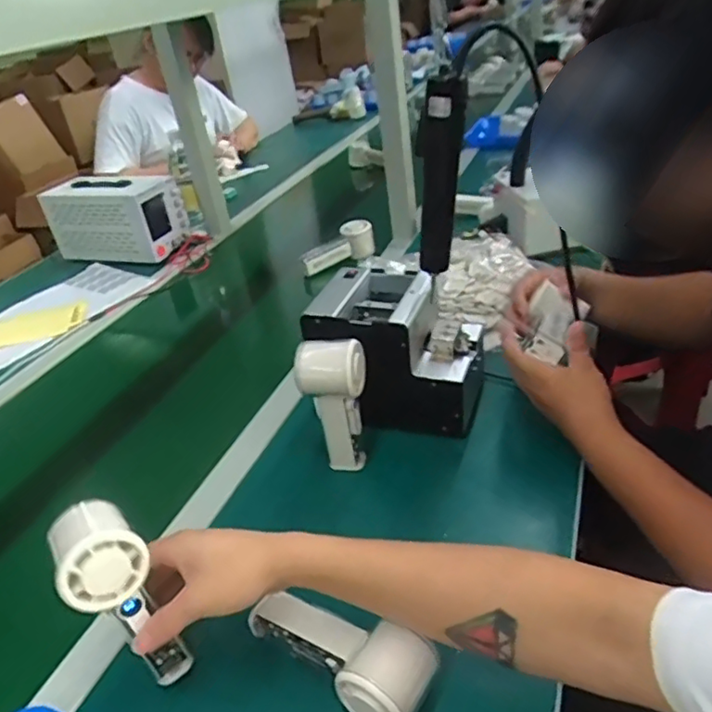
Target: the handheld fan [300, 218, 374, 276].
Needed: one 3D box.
[{"bbox_3d":[-0.036,-0.189,1.107,0.146,0.080,0.054,-25,36,-24],"label":"handheld fan"}]

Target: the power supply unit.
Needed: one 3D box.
[{"bbox_3d":[-0.517,-0.300,1.301,0.270,0.144,0.122,5,34,22],"label":"power supply unit"}]

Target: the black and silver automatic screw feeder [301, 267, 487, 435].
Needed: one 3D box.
[{"bbox_3d":[0.045,-0.003,0.713,0.183,0.146,0.148,4,34,19],"label":"black and silver automatic screw feeder"}]

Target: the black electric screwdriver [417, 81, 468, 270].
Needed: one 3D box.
[{"bbox_3d":[0.083,-0.173,0.606,0.049,0.183,0.038,-4,32,10],"label":"black electric screwdriver"}]

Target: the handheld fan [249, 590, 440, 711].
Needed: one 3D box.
[{"bbox_3d":[-0.016,0.221,0.461,0.148,0.048,0.066,11,37,30],"label":"handheld fan"}]

